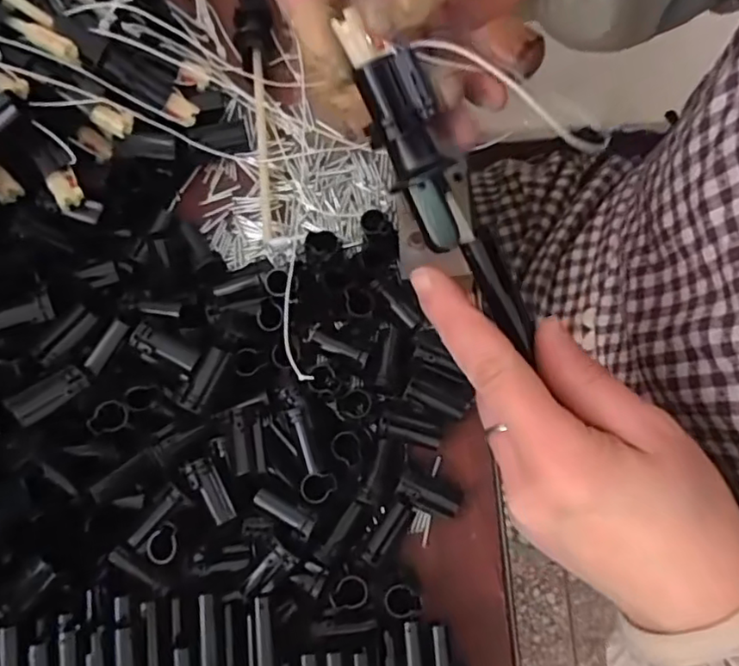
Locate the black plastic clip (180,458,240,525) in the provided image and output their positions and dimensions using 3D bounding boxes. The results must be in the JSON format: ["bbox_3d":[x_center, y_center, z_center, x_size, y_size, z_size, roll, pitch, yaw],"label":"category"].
[{"bbox_3d":[-0.081,0.080,0.313,0.014,0.010,0.035,-33,79,-6],"label":"black plastic clip"}]

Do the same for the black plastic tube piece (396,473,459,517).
[{"bbox_3d":[0.031,0.088,0.331,0.034,0.019,0.012,26,79,7],"label":"black plastic tube piece"}]

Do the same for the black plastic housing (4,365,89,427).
[{"bbox_3d":[-0.155,0.029,0.295,0.035,0.005,0.015,-34,78,-24],"label":"black plastic housing"}]

